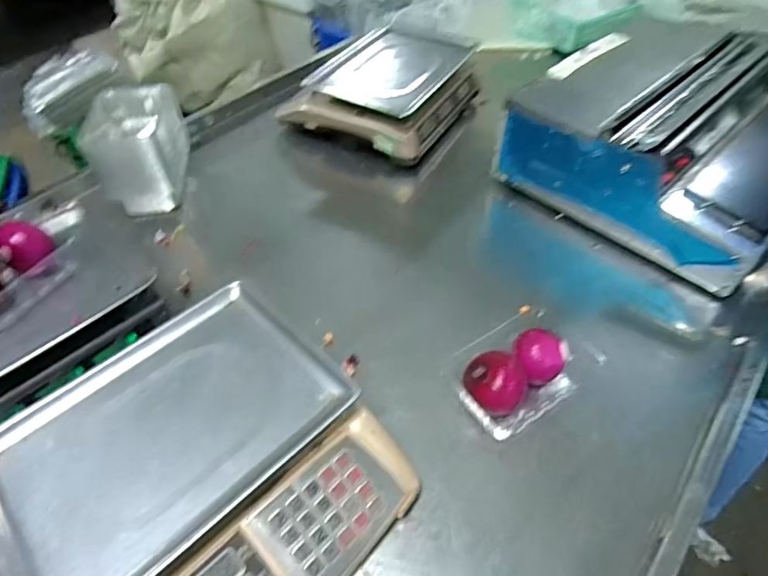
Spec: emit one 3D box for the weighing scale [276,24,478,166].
[{"bbox_3d":[-0.001,-0.429,1.047,0.312,0.111,0.325,25,54,22],"label":"weighing scale"}]

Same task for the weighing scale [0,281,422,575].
[{"bbox_3d":[-0.191,0.198,0.529,0.342,0.109,0.336,36,59,28],"label":"weighing scale"}]

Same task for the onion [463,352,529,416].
[{"bbox_3d":[0.137,0.124,0.612,0.073,0.067,0.076,-1,49,1],"label":"onion"}]

